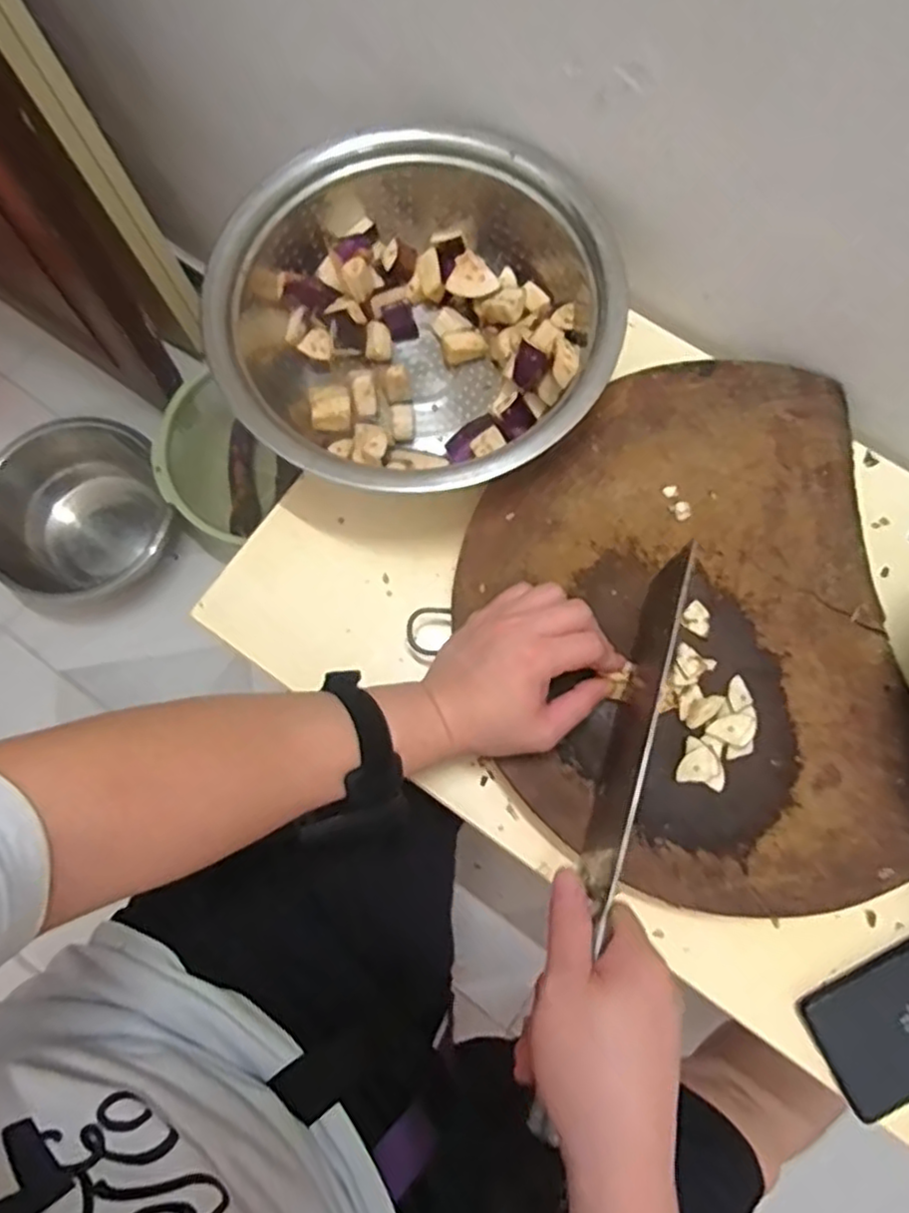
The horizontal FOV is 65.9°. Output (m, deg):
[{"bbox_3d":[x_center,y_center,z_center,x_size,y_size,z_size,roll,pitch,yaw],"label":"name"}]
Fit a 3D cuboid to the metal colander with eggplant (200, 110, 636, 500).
[{"bbox_3d":[-0.027,-0.207,0.520,0.273,0.095,0.257,0,75,-2],"label":"metal colander with eggplant"}]

